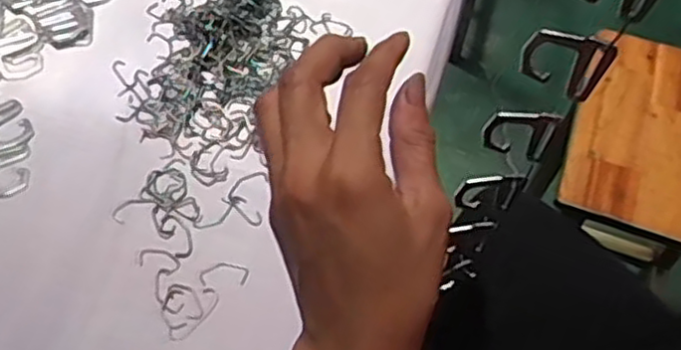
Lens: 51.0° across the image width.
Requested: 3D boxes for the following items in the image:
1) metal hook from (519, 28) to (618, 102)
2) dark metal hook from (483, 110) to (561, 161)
[{"bbox_3d":[0.137,-0.070,0.438,0.050,0.045,0.009,19,58,10],"label":"metal hook"},{"bbox_3d":[0.122,-0.027,0.487,0.050,0.042,0.016,4,57,0],"label":"dark metal hook"}]

